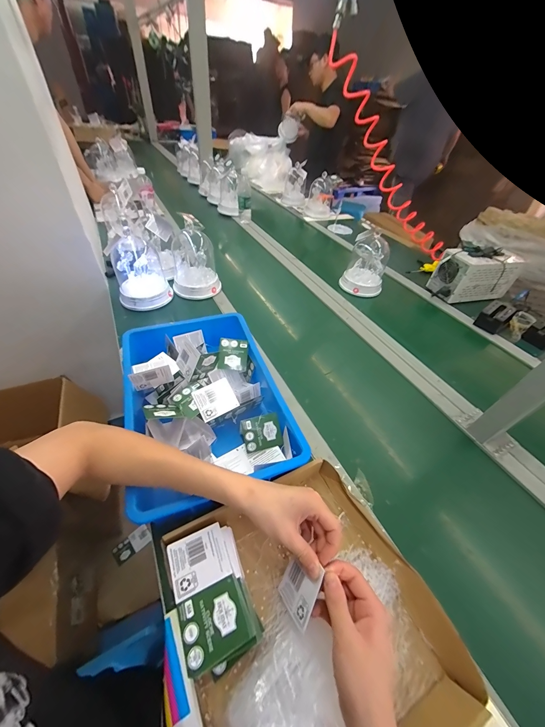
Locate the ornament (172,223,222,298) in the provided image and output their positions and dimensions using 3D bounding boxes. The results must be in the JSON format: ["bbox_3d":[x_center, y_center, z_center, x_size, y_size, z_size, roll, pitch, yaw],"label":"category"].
[{"bbox_3d":[-0.253,-0.327,0.865,0.148,0.178,0.141,-12,49,-17],"label":"ornament"}]

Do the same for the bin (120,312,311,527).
[{"bbox_3d":[-0.141,0.048,0.553,0.269,0.104,0.383,-14,49,-18],"label":"bin"}]

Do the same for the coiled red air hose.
[{"bbox_3d":[0.424,-0.642,0.945,0.848,0.102,0.069,37,34,-33],"label":"coiled red air hose"}]

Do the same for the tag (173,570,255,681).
[{"bbox_3d":[-0.067,0.298,0.312,0.075,0.009,0.065,-18,50,-20],"label":"tag"}]

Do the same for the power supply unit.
[{"bbox_3d":[0.749,-0.334,0.999,0.270,0.158,0.122,-6,47,-11],"label":"power supply unit"}]

